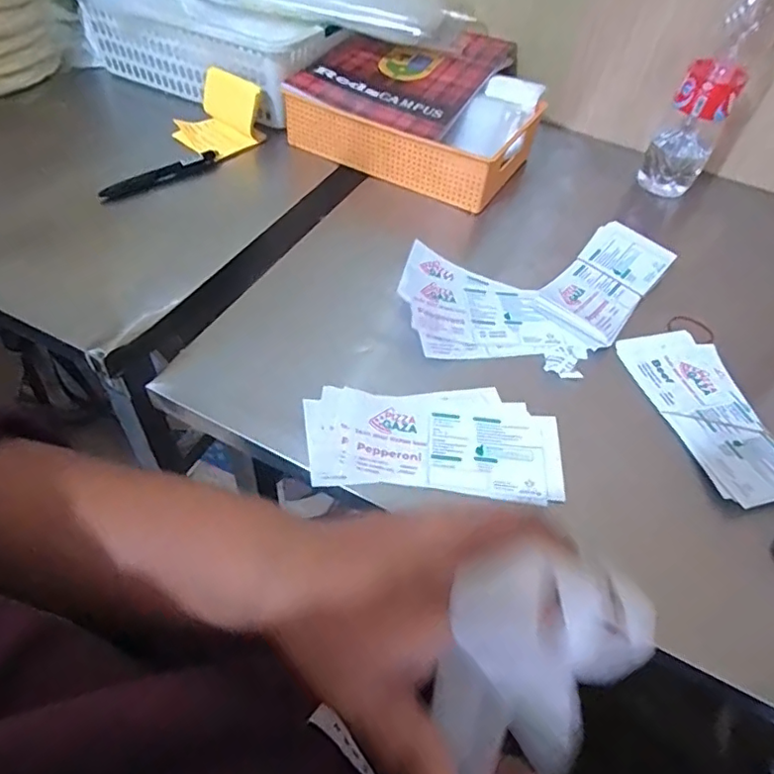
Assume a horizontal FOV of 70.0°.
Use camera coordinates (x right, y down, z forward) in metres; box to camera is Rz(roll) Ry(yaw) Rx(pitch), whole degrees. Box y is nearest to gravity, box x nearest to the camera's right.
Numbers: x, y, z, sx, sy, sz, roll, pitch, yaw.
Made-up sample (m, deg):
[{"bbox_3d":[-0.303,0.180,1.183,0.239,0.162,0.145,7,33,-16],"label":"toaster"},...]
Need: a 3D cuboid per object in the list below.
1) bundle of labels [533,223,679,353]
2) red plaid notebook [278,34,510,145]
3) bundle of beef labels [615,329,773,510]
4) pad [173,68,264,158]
[{"bbox_3d":[0.200,-0.097,0.506,0.073,0.015,0.152,36,58,21],"label":"bundle of labels"},{"bbox_3d":[0.019,-0.359,0.622,0.177,0.019,0.226,24,54,13],"label":"red plaid notebook"},{"bbox_3d":[0.252,0.016,0.427,0.082,0.013,0.162,-10,54,-12],"label":"bundle of beef labels"},{"bbox_3d":[-0.187,-0.296,0.601,0.077,0.060,0.066,24,54,13],"label":"pad"}]

